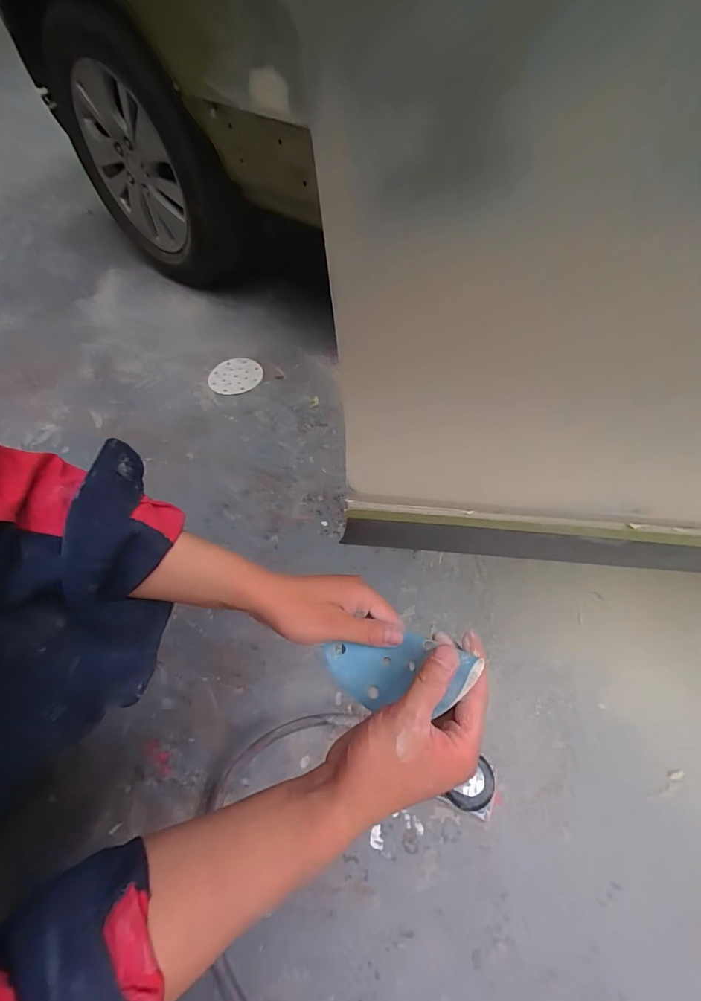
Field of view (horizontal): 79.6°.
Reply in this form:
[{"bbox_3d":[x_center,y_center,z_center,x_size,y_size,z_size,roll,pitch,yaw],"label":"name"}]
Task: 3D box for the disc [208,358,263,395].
[{"bbox_3d":[-0.312,-0.338,1.141,0.139,0.009,0.124,-1,62,1],"label":"disc"}]

